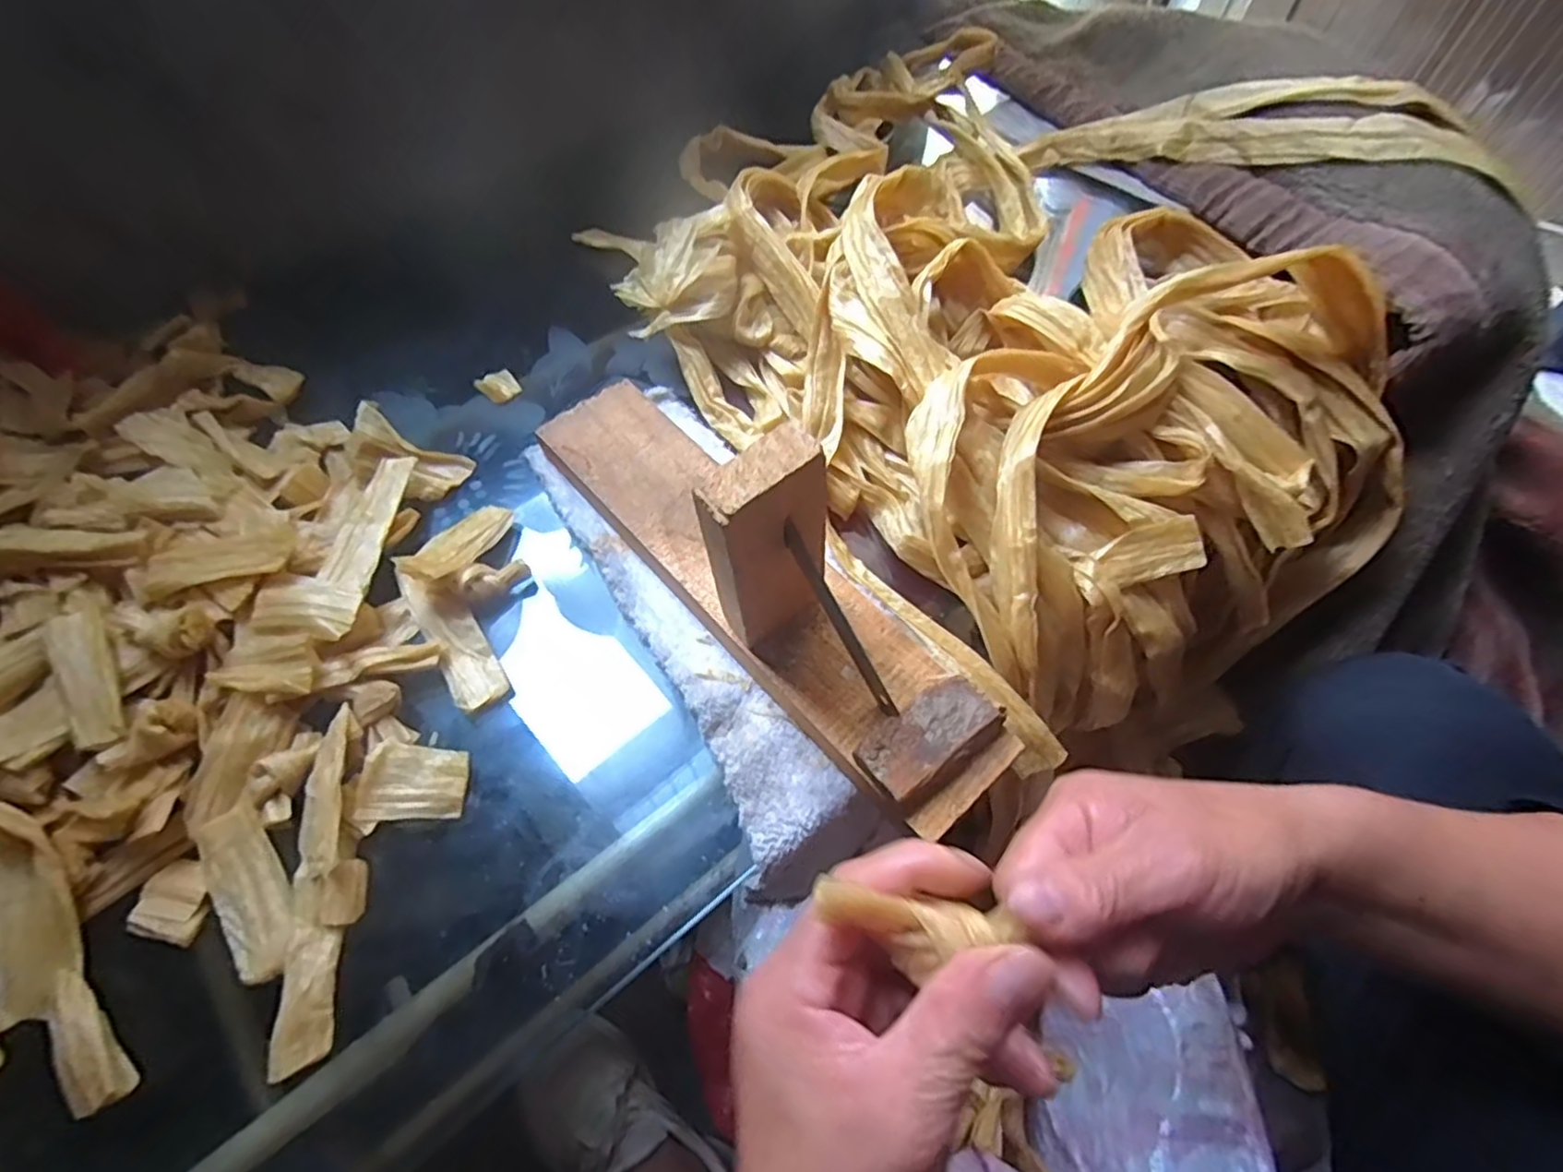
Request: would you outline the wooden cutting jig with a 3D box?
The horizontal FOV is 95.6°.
[{"bbox_3d":[-0.011,-0.029,0.292,0.066,0.117,0.273,-36,66,-20],"label":"wooden cutting jig"}]

